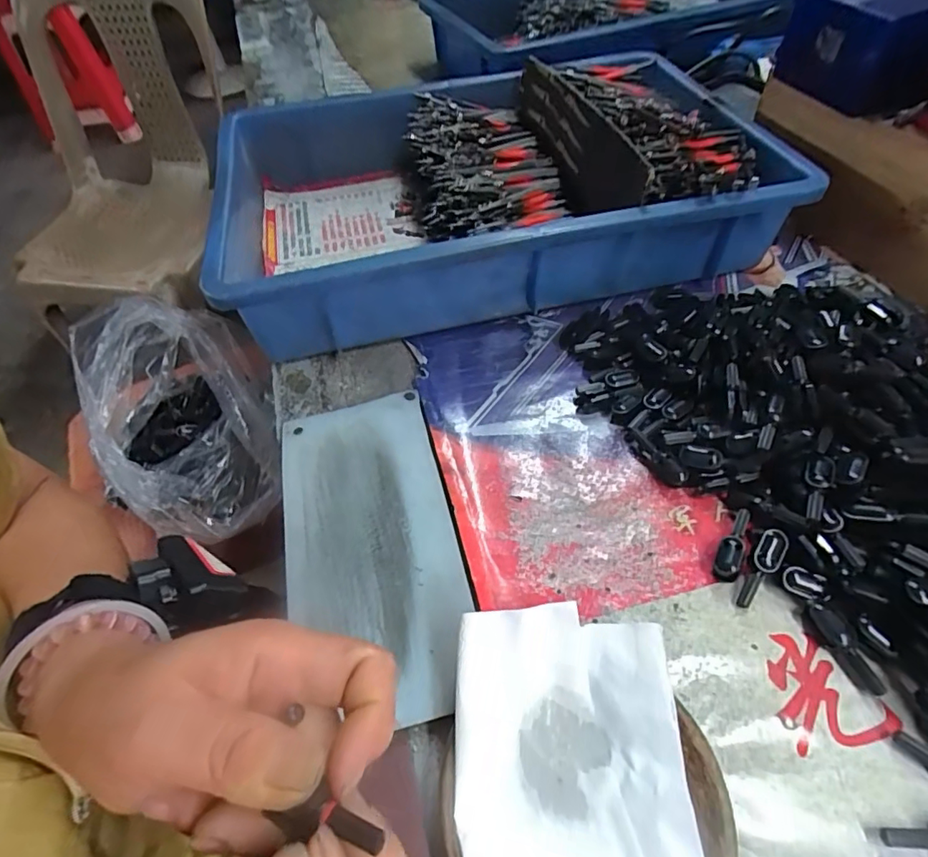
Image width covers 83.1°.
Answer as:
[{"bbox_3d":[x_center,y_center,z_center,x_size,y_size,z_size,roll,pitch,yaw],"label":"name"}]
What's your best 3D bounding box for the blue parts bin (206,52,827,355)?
[{"bbox_3d":[0.016,-0.218,0.455,0.425,0.084,0.301,-12,53,-6],"label":"blue parts bin"}]

